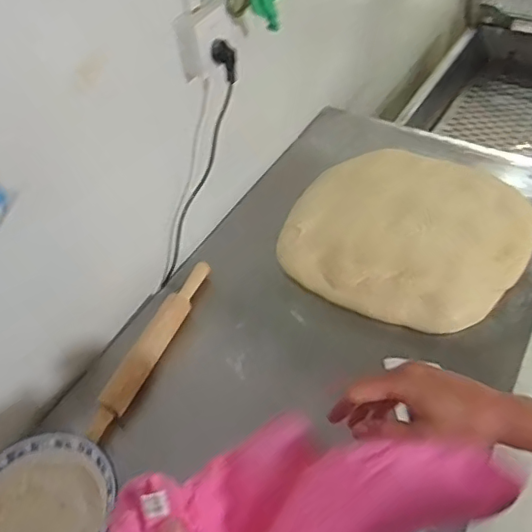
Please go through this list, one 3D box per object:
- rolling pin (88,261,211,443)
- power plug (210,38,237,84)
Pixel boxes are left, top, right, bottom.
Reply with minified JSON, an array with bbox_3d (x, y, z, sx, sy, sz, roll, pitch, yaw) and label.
[{"bbox_3d":[-0.179,0.119,0.901,0.056,0.052,0.345,17,51,19],"label":"rolling pin"},{"bbox_3d":[-0.065,-0.323,0.870,0.035,0.067,0.031,-37,38,1],"label":"power plug"}]

